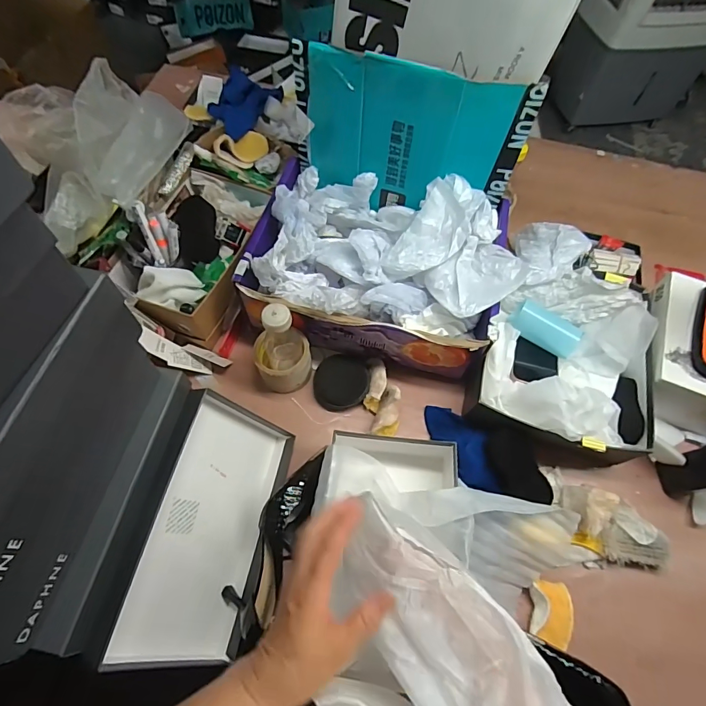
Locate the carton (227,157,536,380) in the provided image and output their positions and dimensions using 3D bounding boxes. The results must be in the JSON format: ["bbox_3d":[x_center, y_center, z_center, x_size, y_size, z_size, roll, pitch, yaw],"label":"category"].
[{"bbox_3d":[0.047,-0.151,0.699,0.404,0.172,0.288,12,64,4],"label":"carton"}]

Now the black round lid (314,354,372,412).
[{"bbox_3d":[-0.019,0.050,0.694,0.093,0.022,0.093,12,84,-3],"label":"black round lid"}]

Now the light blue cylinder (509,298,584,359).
[{"bbox_3d":[0.324,-0.041,0.698,0.106,0.045,0.045,35,67,14],"label":"light blue cylinder"}]

